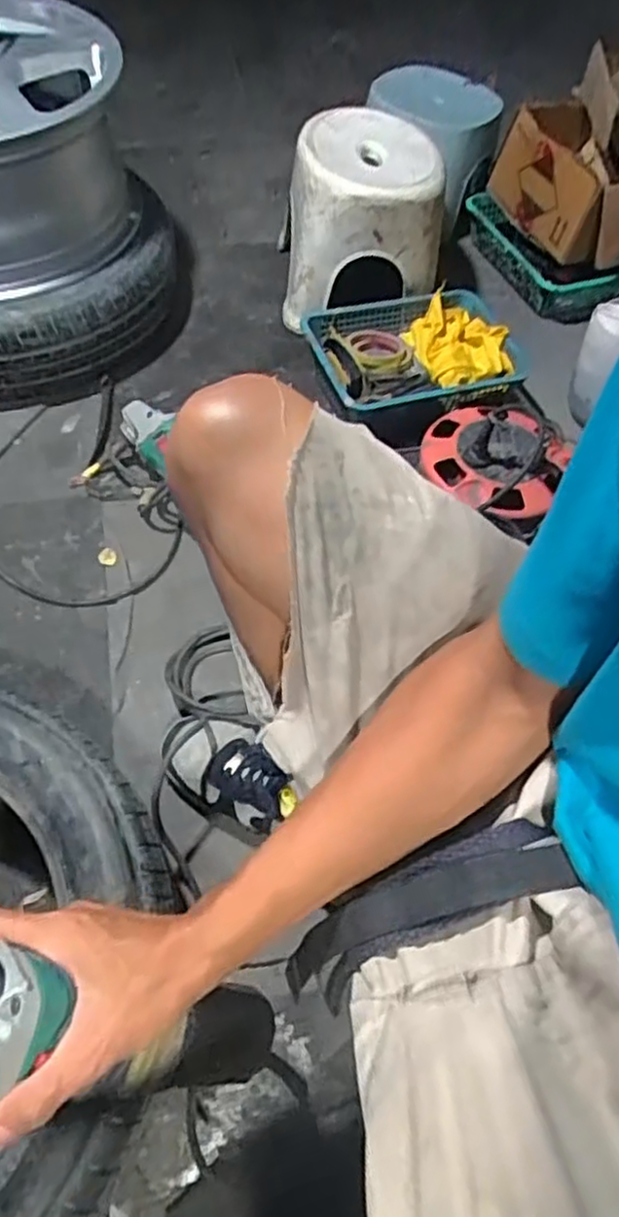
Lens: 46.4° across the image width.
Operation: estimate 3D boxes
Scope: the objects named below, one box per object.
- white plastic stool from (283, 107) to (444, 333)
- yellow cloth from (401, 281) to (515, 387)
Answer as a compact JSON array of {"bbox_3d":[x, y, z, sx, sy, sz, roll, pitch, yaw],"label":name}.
[{"bbox_3d":[0.084,-0.611,1.163,0.225,0.224,0.275,5,56,-1],"label":"white plastic stool"},{"bbox_3d":[0.228,-0.408,1.111,0.137,0.047,0.179,-13,58,-13],"label":"yellow cloth"}]

